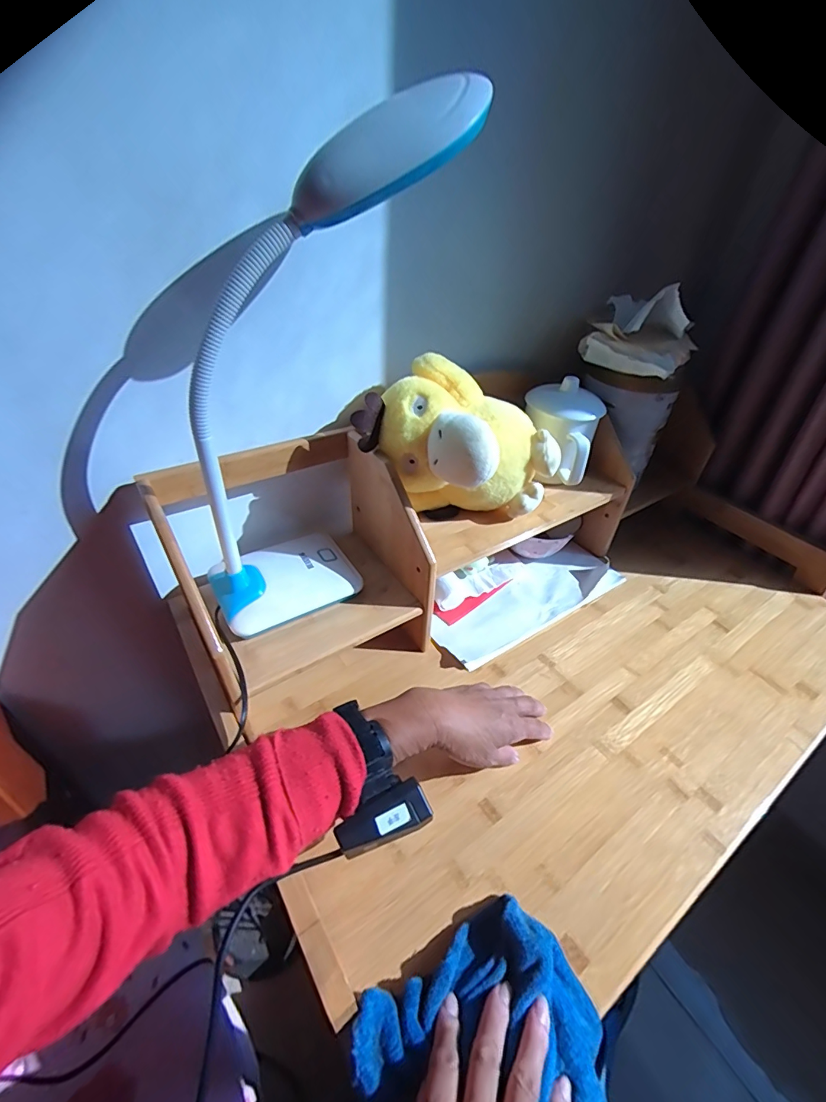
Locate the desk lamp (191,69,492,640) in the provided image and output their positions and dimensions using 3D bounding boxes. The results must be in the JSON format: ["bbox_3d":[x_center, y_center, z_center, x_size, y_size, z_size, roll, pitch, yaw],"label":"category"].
[{"bbox_3d":[-0.088,-0.137,0.405,0.261,0.400,0.125,-19,47,-25],"label":"desk lamp"}]

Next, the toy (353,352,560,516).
[{"bbox_3d":[0.052,-0.110,0.484,0.169,0.135,0.128,24,45,20],"label":"toy"}]

